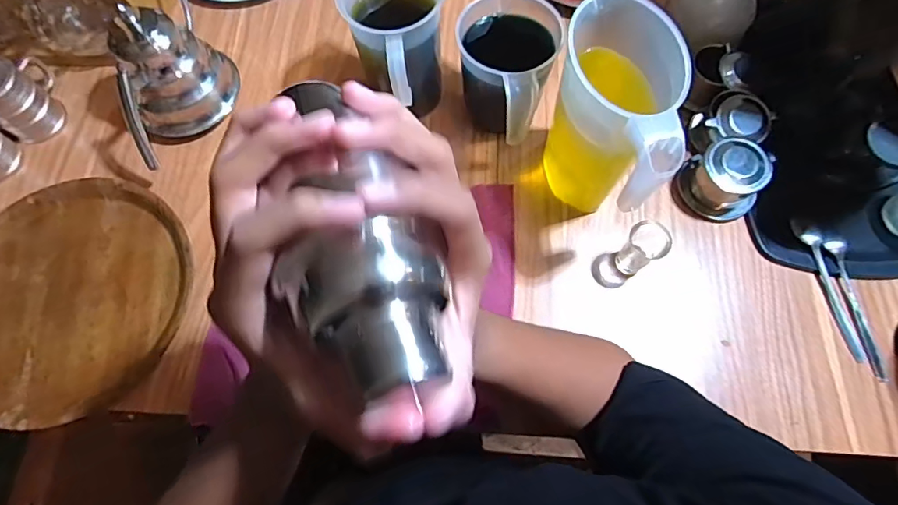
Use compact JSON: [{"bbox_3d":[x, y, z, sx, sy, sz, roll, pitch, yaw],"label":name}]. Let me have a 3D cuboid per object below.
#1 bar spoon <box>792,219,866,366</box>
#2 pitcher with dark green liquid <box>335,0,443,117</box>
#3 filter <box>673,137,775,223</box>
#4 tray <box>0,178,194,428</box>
[{"bbox_3d":[0.434,0.038,0.557,0.019,0.010,0.169,-9,69,-1],"label":"bar spoon"},{"bbox_3d":[-0.053,-0.240,0.598,0.115,0.174,0.144,-23,70,-7],"label":"pitcher with dark green liquid"},{"bbox_3d":[0.330,-0.088,0.587,0.091,0.065,0.088,-1,69,2],"label":"filter"},{"bbox_3d":[-0.462,0.051,0.583,0.300,0.032,0.279,-1,69,2],"label":"tray"}]

